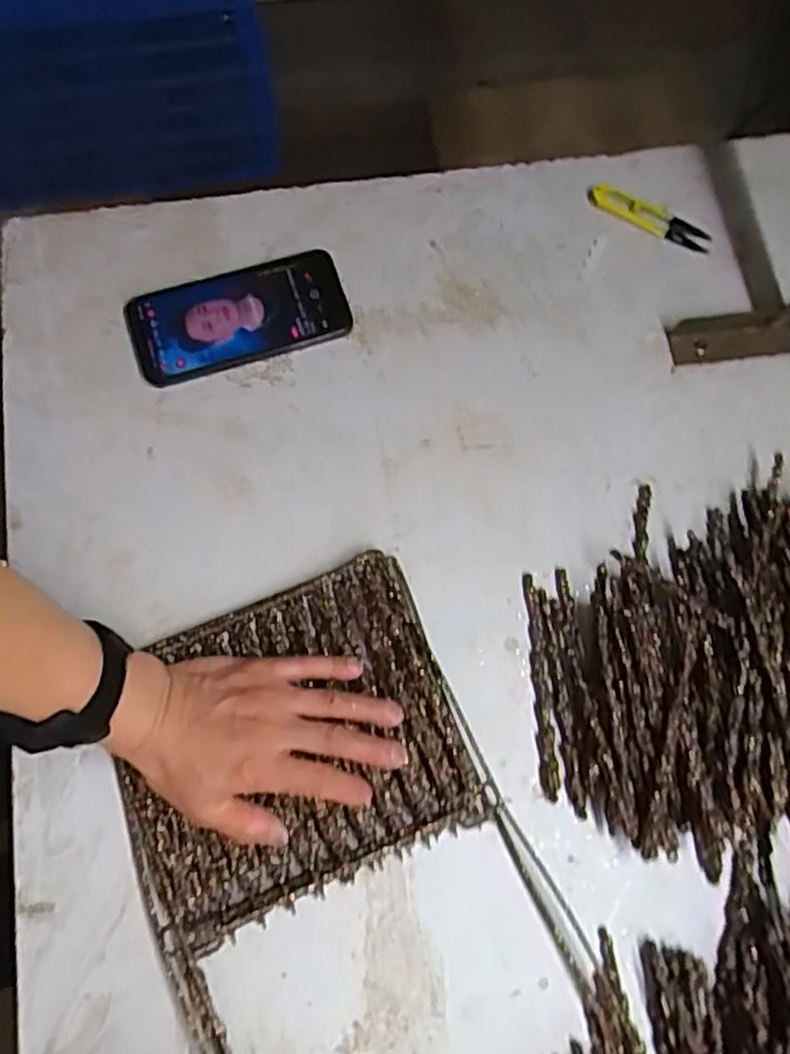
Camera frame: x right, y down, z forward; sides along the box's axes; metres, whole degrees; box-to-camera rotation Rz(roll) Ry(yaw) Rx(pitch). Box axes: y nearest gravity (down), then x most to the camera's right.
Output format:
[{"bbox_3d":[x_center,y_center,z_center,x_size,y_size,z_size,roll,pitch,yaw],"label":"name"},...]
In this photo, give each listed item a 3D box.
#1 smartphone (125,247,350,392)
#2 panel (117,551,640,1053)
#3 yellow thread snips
[{"bbox_3d":[-0.124,-0.166,0.564,0.169,0.016,0.078,-17,77,-5],"label":"smartphone"},{"bbox_3d":[-0.030,0.219,0.457,0.242,0.025,0.365,-22,77,-6],"label":"panel"},{"bbox_3d":[0.216,-0.265,0.599,0.107,0.006,0.027,27,77,6],"label":"yellow thread snips"}]

